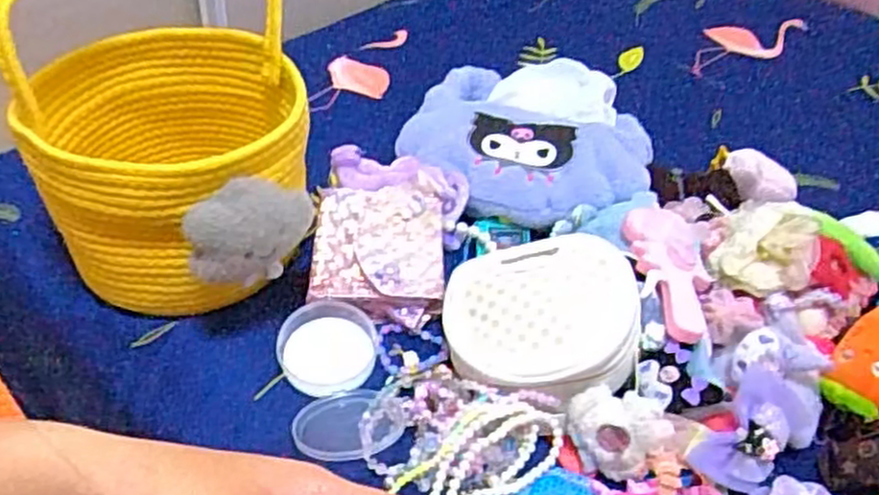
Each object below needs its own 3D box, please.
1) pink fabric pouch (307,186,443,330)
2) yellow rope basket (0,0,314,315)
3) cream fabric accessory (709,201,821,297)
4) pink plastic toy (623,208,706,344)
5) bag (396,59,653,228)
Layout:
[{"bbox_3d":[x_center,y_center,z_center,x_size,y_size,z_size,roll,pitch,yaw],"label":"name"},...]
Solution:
[{"bbox_3d":[-0.056,0.005,0.701,0.116,0.049,0.129,3,43,-3],"label":"pink fabric pouch"},{"bbox_3d":[-0.229,-0.111,0.635,0.219,0.266,0.267,-5,45,-12],"label":"yellow rope basket"},{"bbox_3d":[0.276,0.002,0.646,0.078,0.050,0.076,3,43,-3],"label":"cream fabric accessory"},{"bbox_3d":[0.195,0.022,0.642,0.053,0.034,0.135,0,44,-7],"label":"pink plastic toy"},{"bbox_3d":[0.096,-0.116,0.814,0.248,0.069,0.228,15,44,9],"label":"bag"}]

